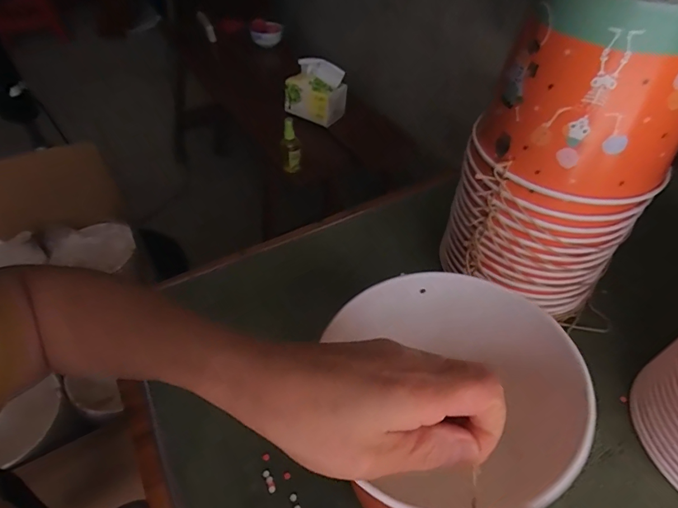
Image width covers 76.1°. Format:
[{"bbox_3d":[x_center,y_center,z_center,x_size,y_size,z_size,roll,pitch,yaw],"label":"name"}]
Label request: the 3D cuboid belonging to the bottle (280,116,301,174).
[{"bbox_3d":[-0.106,-0.232,0.953,0.042,0.136,0.031,-3,48,-5],"label":"bottle"}]

